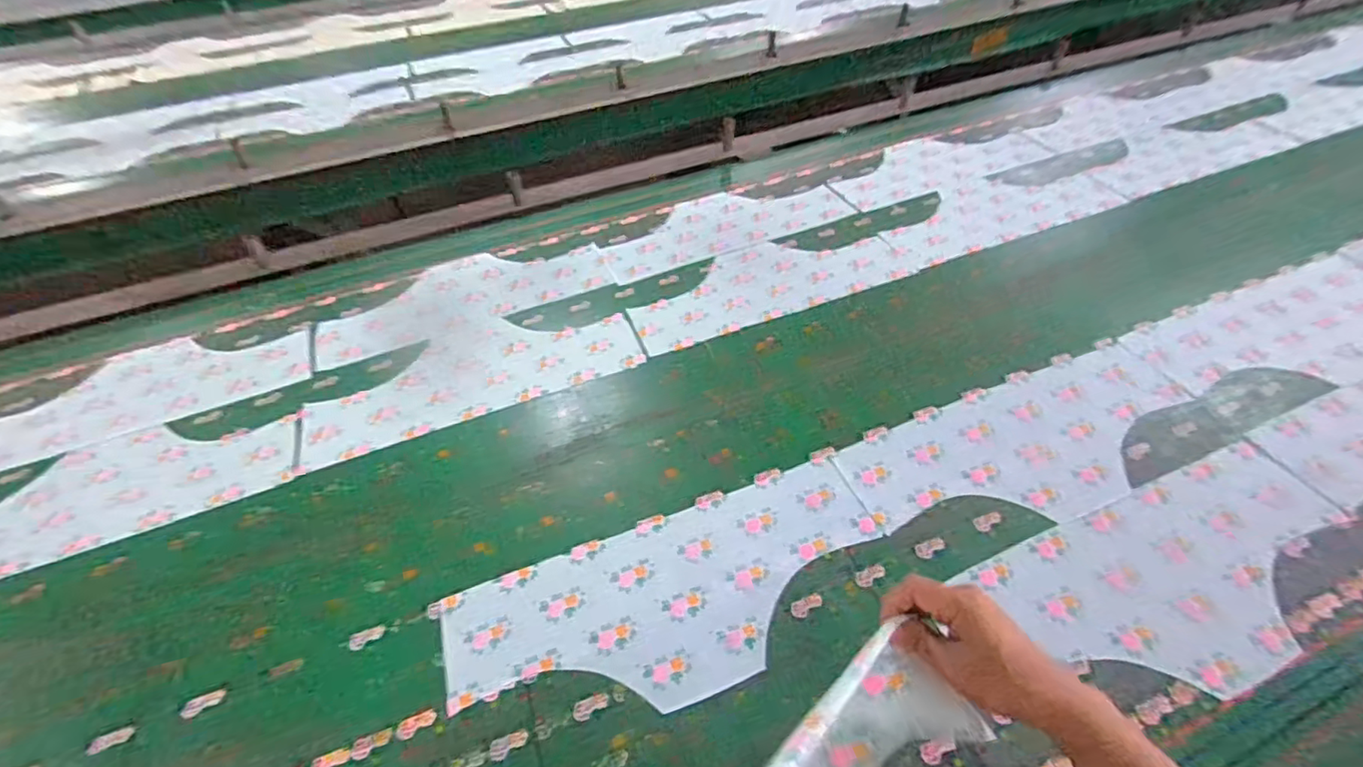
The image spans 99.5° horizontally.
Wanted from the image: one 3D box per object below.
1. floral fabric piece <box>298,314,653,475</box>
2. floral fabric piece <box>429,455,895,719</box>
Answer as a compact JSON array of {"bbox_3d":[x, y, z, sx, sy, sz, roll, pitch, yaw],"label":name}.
[{"bbox_3d":[-0.294,-0.022,0.825,0.450,0.005,0.174,-19,50,-14],"label":"floral fabric piece"},{"bbox_3d":[-0.003,0.218,0.587,0.452,0.007,0.181,-18,50,-13],"label":"floral fabric piece"}]

